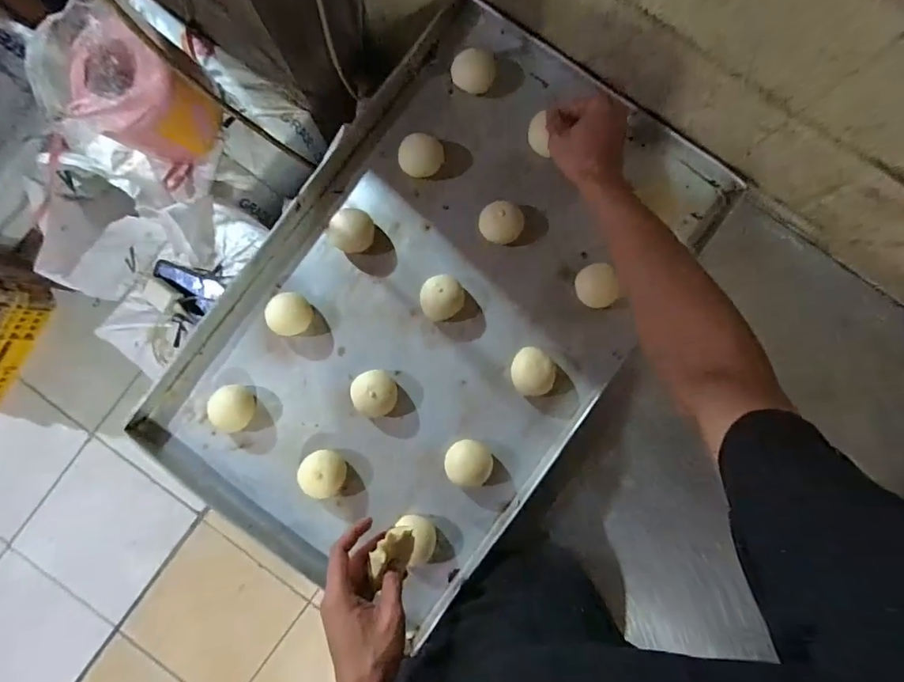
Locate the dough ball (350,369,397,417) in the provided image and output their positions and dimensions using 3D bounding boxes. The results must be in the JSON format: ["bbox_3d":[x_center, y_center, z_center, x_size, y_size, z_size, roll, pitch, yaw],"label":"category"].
[{"bbox_3d":[-0.096,0.065,0.566,0.055,0.037,0.056,0,87,0],"label":"dough ball"}]

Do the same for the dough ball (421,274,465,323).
[{"bbox_3d":[-0.012,-0.053,0.572,0.053,0.036,0.053,0,87,0],"label":"dough ball"}]

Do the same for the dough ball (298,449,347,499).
[{"bbox_3d":[-0.158,0.160,0.557,0.053,0.031,0.056,0,87,0],"label":"dough ball"}]

